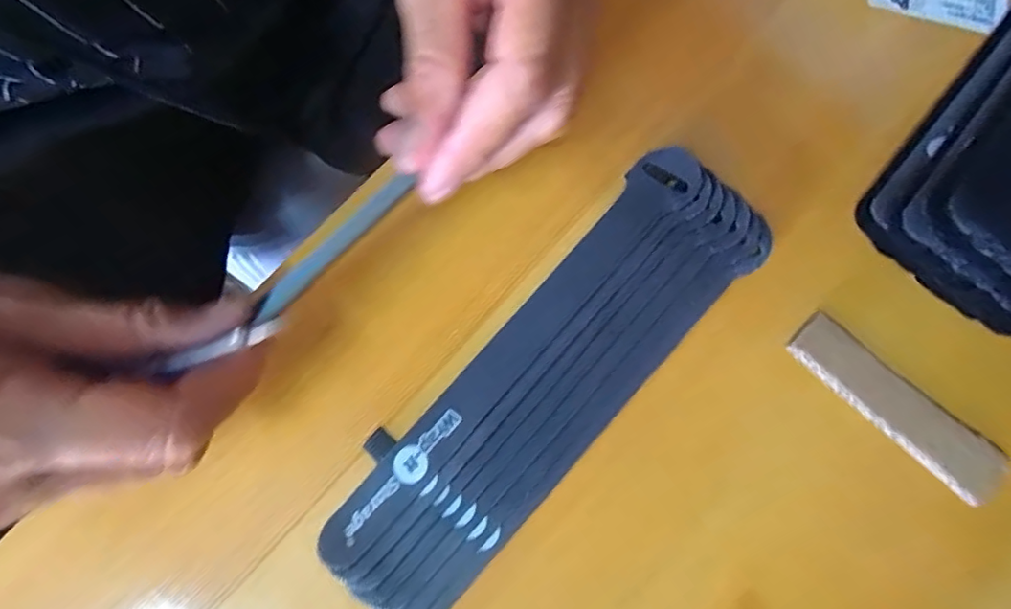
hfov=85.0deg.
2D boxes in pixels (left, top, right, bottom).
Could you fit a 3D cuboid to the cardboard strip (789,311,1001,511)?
[{"bbox_3d":[0.144,0.037,0.204,0.086,0.006,0.019,41,83,7],"label":"cardboard strip"}]

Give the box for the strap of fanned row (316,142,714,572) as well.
[{"bbox_3d":[0.002,0.014,0.208,0.025,0.008,0.197,43,83,7],"label":"strap of fanned row"}]

